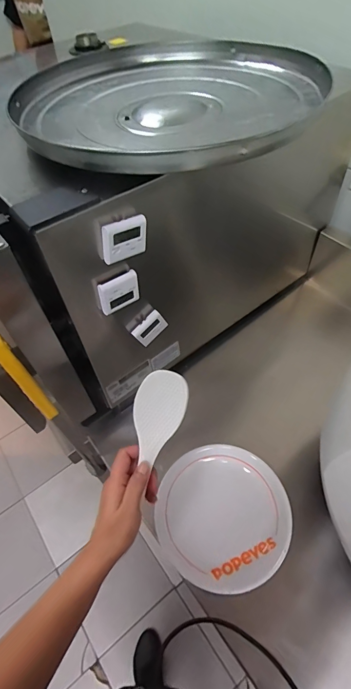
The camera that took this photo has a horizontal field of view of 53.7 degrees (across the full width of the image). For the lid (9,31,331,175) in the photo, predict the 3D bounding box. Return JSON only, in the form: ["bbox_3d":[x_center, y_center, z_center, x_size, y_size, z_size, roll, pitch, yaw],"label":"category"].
[{"bbox_3d":[-0.013,-0.385,0.547,0.445,0.058,0.462,-2,54,3],"label":"lid"}]

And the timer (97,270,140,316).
[{"bbox_3d":[-0.081,-0.074,0.500,0.063,0.054,0.011,-35,59,-20],"label":"timer"}]

